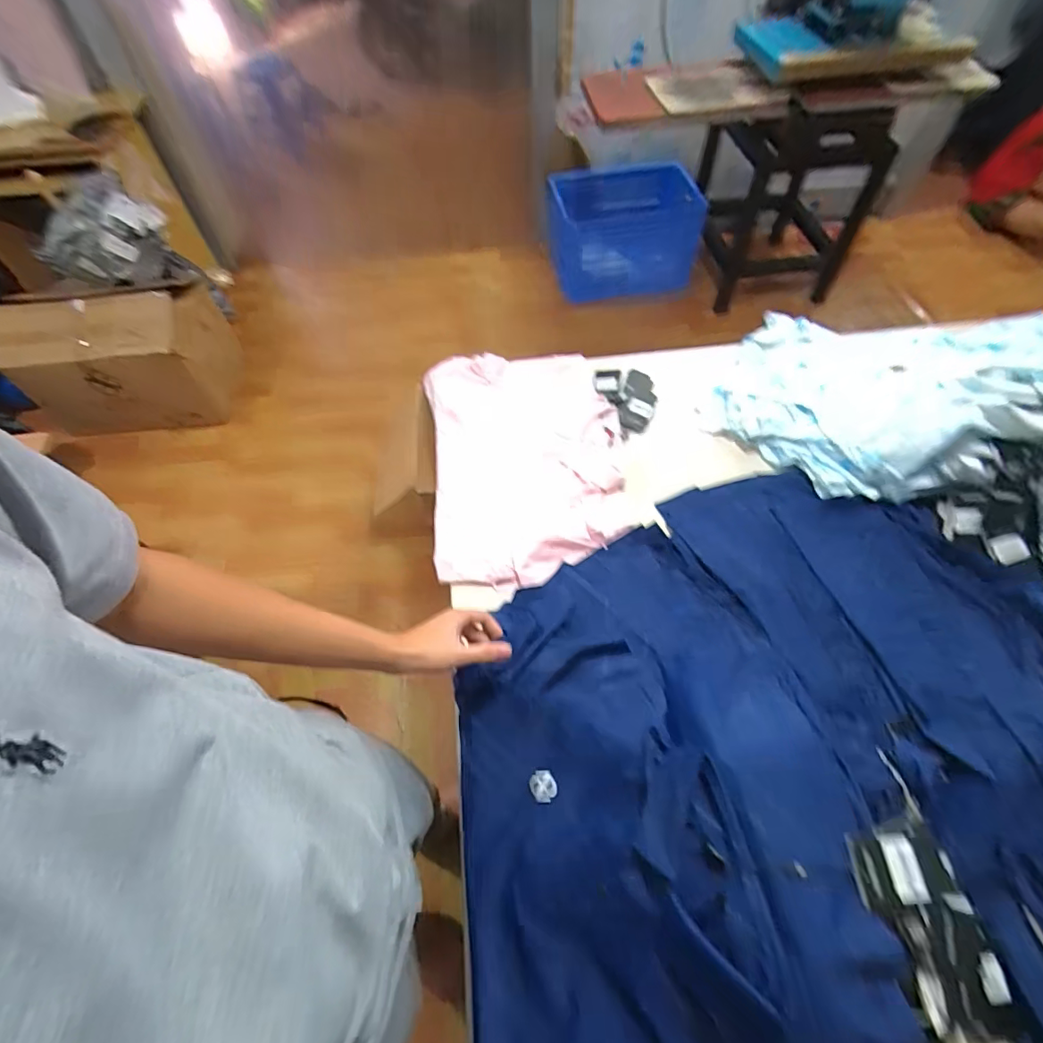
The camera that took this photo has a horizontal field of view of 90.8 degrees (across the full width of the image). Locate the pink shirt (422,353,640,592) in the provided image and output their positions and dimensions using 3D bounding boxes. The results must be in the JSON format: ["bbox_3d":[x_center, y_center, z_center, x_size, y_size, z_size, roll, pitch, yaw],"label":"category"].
[{"bbox_3d":[0.006,-0.117,0.915,0.331,0.059,0.499,-7,57,-2],"label":"pink shirt"}]

